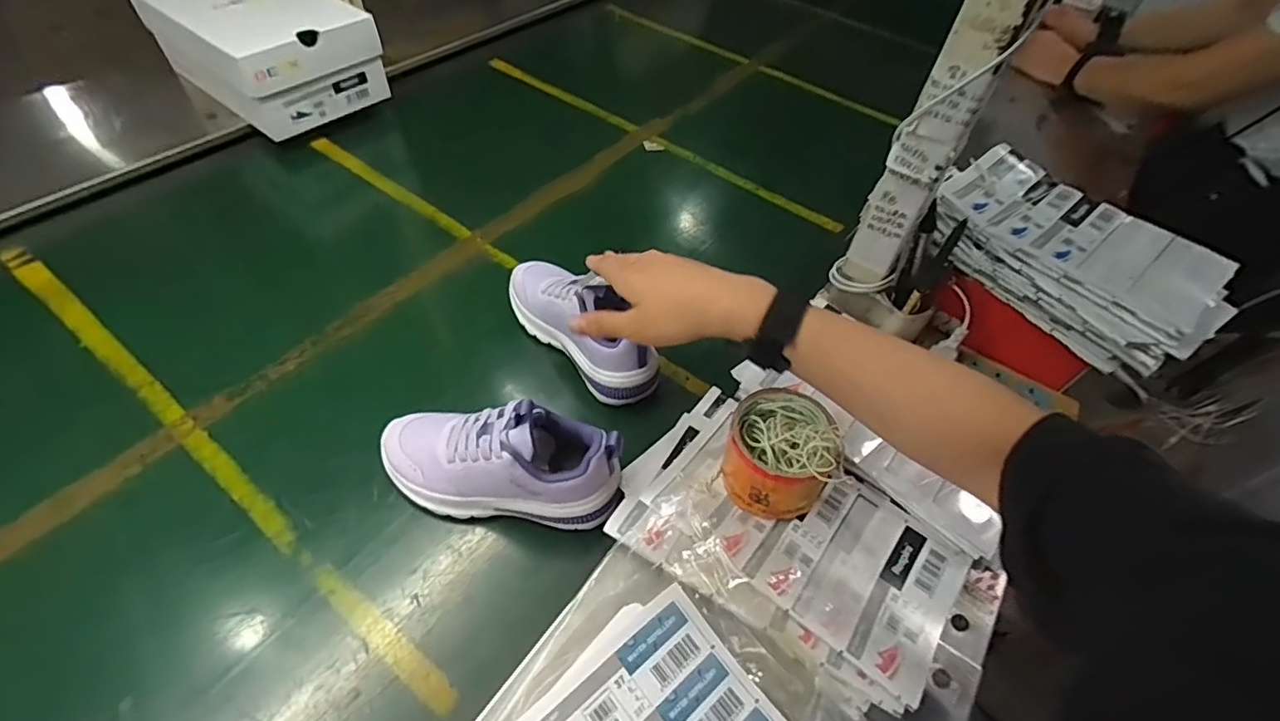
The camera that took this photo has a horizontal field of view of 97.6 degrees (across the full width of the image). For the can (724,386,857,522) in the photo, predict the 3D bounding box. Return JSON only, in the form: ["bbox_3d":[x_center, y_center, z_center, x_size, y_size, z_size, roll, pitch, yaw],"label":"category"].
[{"bbox_3d":[0.113,0.073,0.457,0.083,0.075,0.084,2,51,-3],"label":"can"}]

